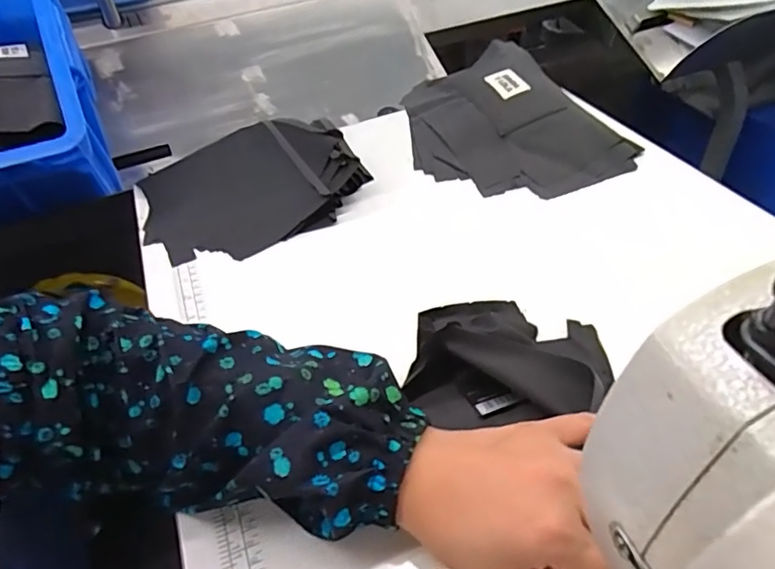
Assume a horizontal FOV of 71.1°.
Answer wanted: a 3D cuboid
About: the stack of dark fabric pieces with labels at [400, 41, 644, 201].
[{"bbox_3d":[0.127,-0.195,0.635,0.208,0.057,0.288,-13,46,-5],"label":"stack of dark fabric pieces with labels"}]

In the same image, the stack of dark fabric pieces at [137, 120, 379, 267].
[{"bbox_3d":[-0.152,-0.115,0.579,0.222,0.044,0.214,-23,46,-16],"label":"stack of dark fabric pieces"}]

